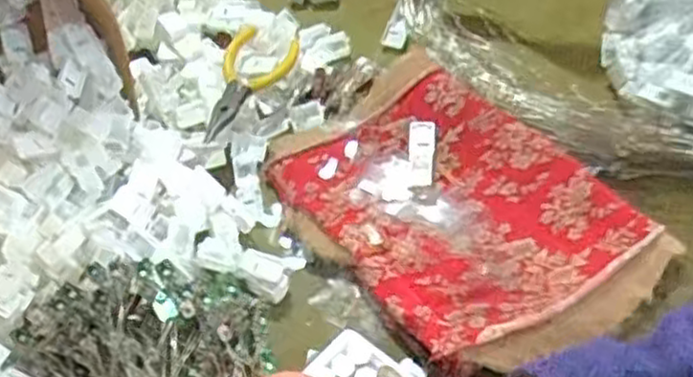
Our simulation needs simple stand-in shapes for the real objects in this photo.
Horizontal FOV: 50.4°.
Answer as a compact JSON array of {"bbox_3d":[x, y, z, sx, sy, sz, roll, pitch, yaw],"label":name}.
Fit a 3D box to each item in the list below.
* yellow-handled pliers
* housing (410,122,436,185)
[{"bbox_3d":[-0.074,-0.082,0.557,0.048,0.021,0.117,11,50,12],"label":"yellow-handled pliers"},{"bbox_3d":[0.052,-0.025,0.508,0.017,0.009,0.052,2,49,3],"label":"housing"}]

